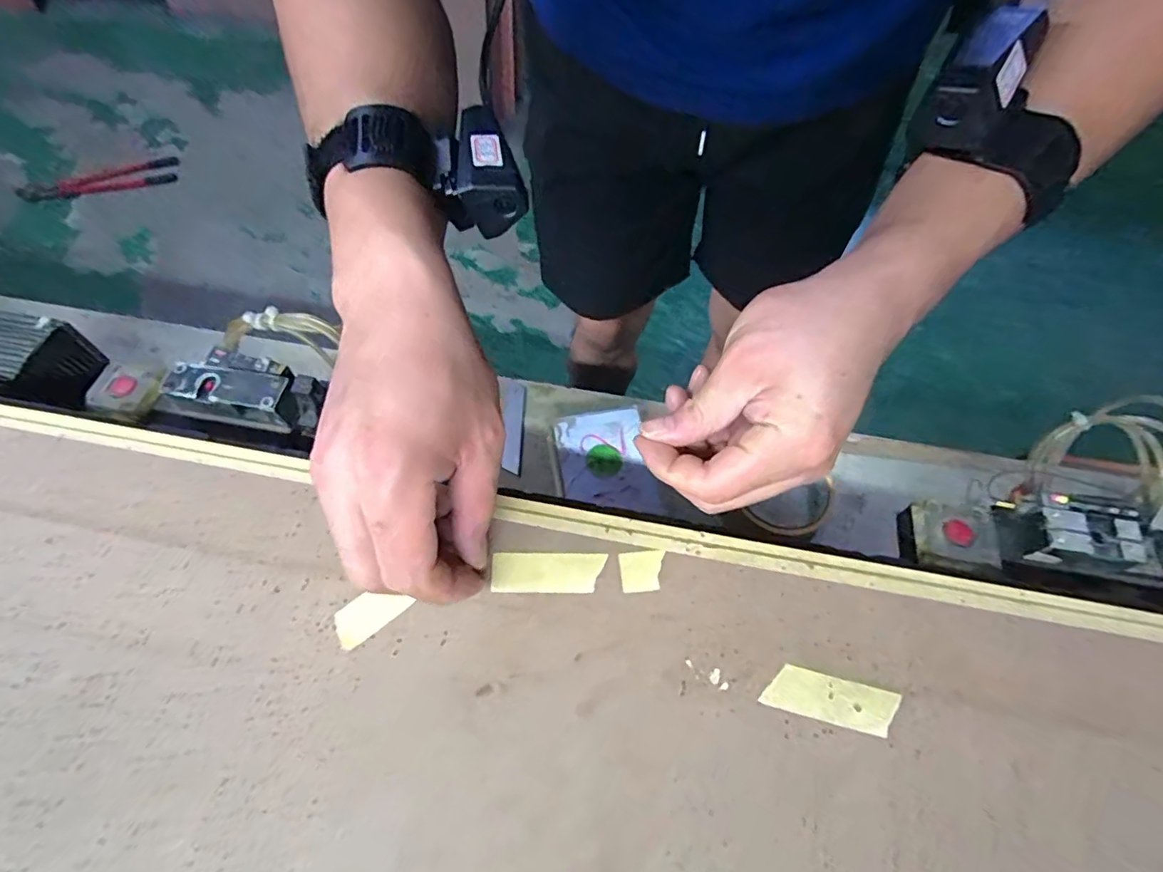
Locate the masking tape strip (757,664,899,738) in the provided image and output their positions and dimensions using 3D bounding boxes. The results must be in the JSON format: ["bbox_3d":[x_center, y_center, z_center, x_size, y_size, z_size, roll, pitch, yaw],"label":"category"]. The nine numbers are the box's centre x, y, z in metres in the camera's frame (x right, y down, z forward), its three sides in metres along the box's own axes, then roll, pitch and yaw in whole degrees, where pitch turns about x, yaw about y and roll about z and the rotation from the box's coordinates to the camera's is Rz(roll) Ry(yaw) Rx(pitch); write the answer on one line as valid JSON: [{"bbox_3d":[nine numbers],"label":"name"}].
[{"bbox_3d":[0.114,0.120,0.253,0.059,0.004,0.019,13,63,7],"label":"masking tape strip"}]

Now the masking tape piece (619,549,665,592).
[{"bbox_3d":[0.031,0.069,0.282,0.022,0.004,0.019,-5,69,-2],"label":"masking tape piece"}]

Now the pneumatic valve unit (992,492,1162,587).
[{"bbox_3d":[0.319,0.061,0.318,0.138,0.031,0.042,11,63,6],"label":"pneumatic valve unit"}]

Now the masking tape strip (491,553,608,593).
[{"bbox_3d":[-0.017,0.069,0.282,0.057,0.004,0.019,-1,62,-1],"label":"masking tape strip"}]

